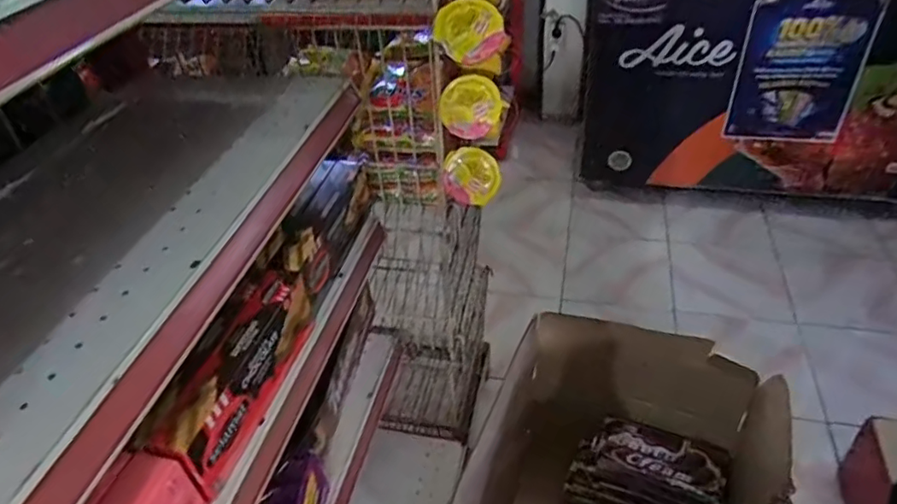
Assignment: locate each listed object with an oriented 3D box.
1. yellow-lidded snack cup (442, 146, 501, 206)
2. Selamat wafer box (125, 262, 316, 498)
[{"bbox_3d":[0.029,-0.098,0.777,0.074,0.071,0.053,-2,40,3],"label":"yellow-lidded snack cup"},{"bbox_3d":[-0.198,0.112,0.562,0.052,0.090,0.207,6,41,13],"label":"Selamat wafer box"}]

